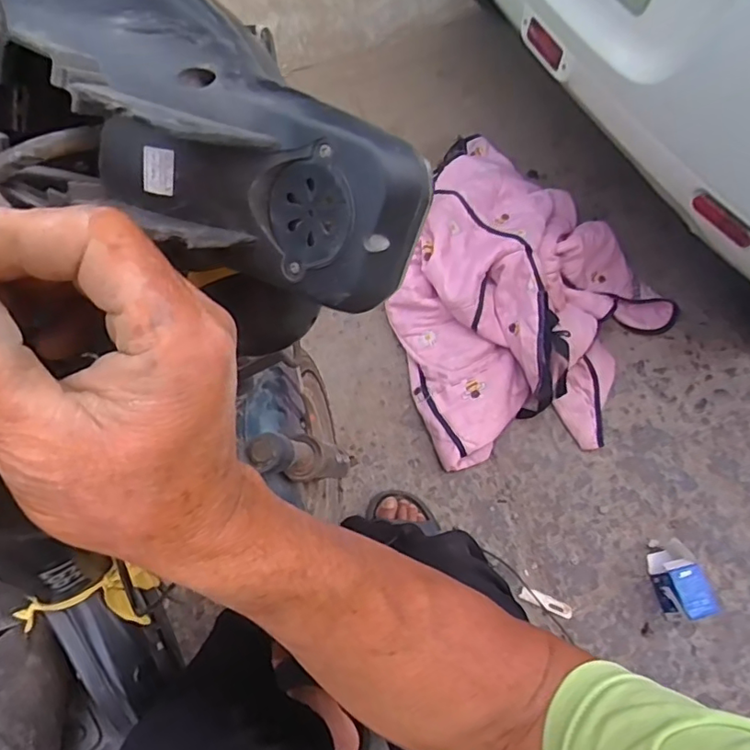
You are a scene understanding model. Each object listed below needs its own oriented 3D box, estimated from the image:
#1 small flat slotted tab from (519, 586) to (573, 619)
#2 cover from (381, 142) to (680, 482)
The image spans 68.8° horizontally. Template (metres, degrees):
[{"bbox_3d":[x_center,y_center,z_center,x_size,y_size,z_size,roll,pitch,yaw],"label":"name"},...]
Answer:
[{"bbox_3d":[0.272,0.360,0.865,0.084,0.006,0.021,26,60,5],"label":"small flat slotted tab"},{"bbox_3d":[0.297,-0.161,1.017,0.512,0.178,0.703,16,68,8],"label":"cover"}]

